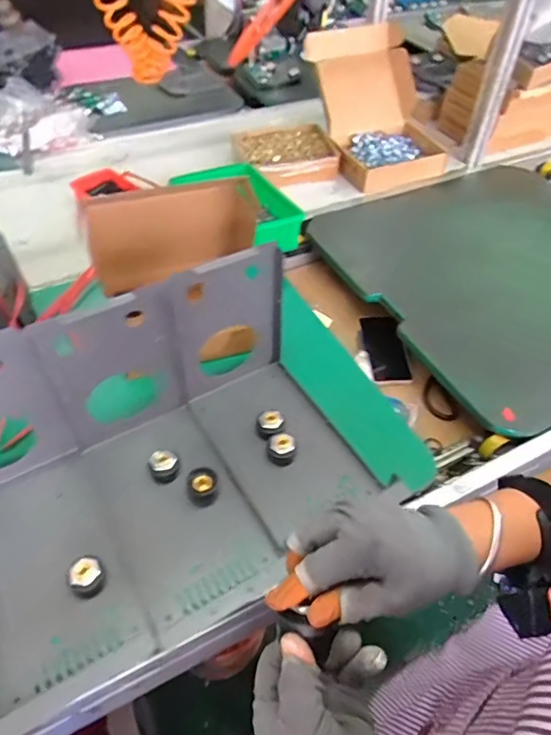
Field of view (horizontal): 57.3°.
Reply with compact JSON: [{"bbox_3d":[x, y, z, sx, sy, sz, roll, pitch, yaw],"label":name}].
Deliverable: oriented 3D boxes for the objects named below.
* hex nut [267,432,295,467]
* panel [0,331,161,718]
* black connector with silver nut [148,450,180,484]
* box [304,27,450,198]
[{"bbox_3d":[0.006,0.103,0.644,0.035,0.028,0.032,28,54,21],"label":"hex nut"},{"bbox_3d":[-0.256,0.145,0.487,0.152,0.203,0.261,-22,53,-19],"label":"panel"},{"bbox_3d":[-0.138,0.121,0.624,0.034,0.025,0.034,1,49,-1],"label":"black connector with silver nut"},{"bbox_3d":[0.234,-0.597,1.156,0.240,0.235,0.312,-15,51,-14],"label":"box"}]

